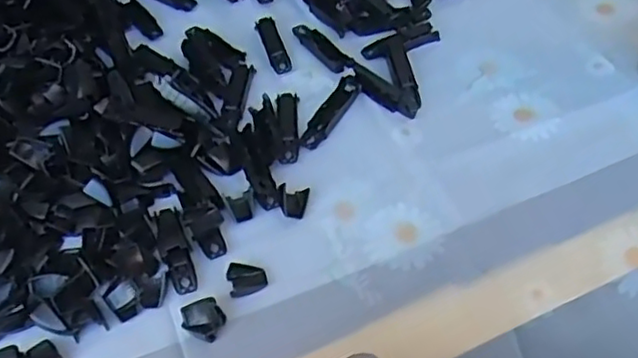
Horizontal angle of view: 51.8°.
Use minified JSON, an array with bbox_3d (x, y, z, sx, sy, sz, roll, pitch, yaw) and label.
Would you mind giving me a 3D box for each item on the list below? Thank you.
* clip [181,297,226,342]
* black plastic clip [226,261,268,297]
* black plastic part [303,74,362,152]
[{"bbox_3d":[-0.067,0.079,0.378,0.023,0.018,0.019,24,57,20],"label":"clip"},{"bbox_3d":[-0.044,0.060,0.400,0.023,0.006,0.020,-12,52,-6],"label":"black plastic clip"},{"bbox_3d":[0.010,-0.051,0.483,0.017,0.007,0.075,25,58,21],"label":"black plastic part"}]

